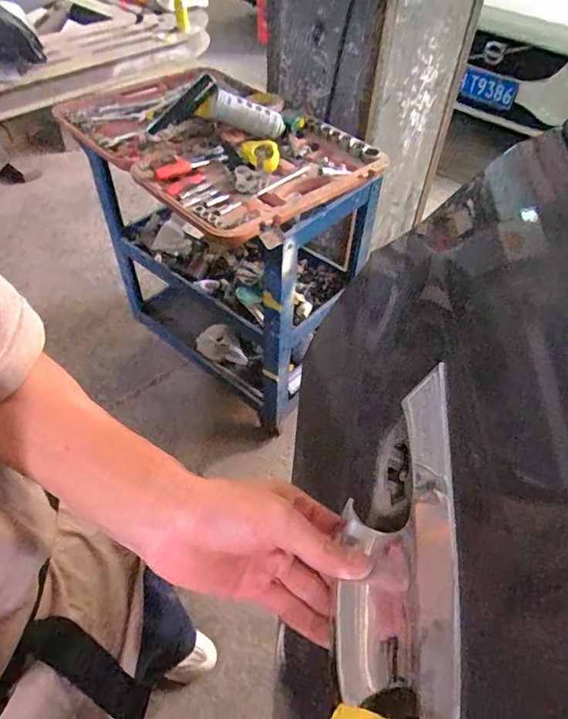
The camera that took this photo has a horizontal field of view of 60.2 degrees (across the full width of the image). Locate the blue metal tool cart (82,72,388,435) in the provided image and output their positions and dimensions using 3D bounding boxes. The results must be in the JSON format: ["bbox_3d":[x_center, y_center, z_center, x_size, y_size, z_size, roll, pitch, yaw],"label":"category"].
[{"bbox_3d":[-0.148,-0.291,1.360,0.473,0.754,0.703,-30,57,-26],"label":"blue metal tool cart"}]

